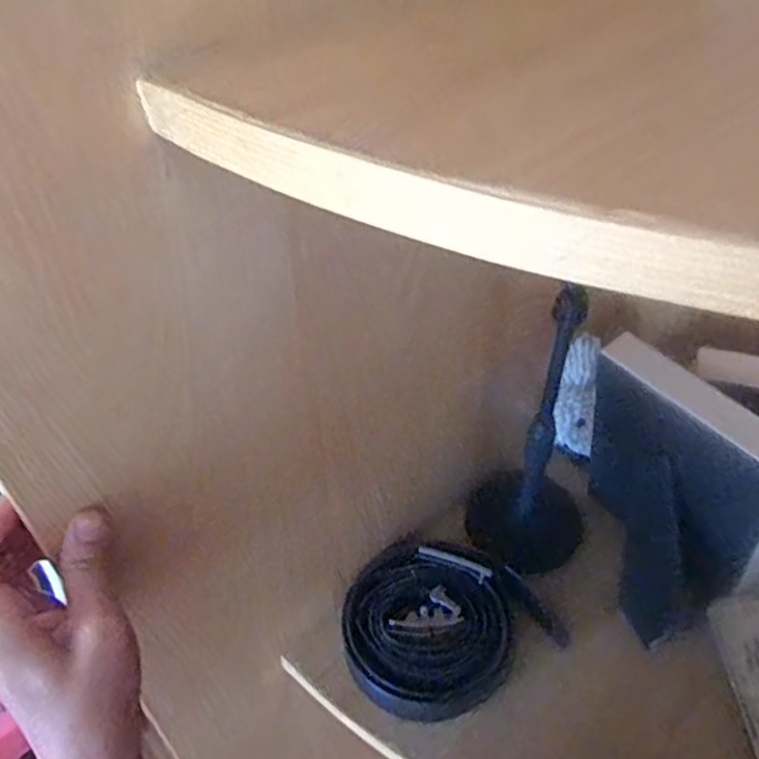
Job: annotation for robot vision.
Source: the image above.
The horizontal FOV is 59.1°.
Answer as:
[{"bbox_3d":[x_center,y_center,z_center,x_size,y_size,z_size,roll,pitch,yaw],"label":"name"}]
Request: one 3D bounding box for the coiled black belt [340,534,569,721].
[{"bbox_3d":[0.049,0.201,0.562,0.156,0.029,0.137,-31,51,-29],"label":"coiled black belt"}]

